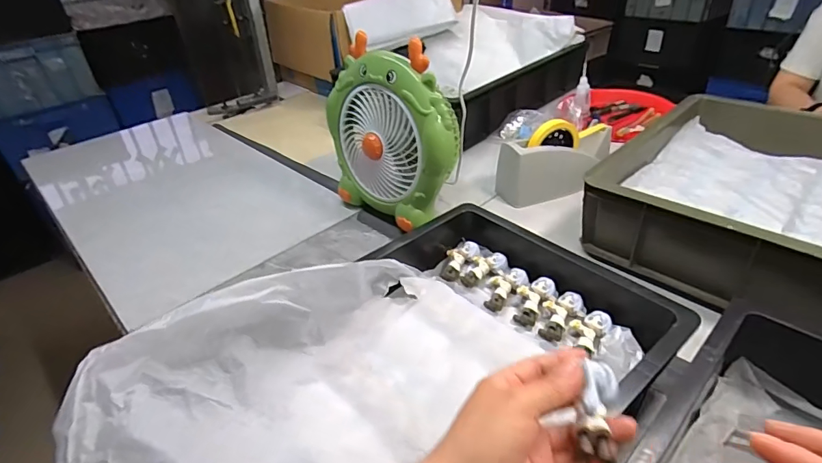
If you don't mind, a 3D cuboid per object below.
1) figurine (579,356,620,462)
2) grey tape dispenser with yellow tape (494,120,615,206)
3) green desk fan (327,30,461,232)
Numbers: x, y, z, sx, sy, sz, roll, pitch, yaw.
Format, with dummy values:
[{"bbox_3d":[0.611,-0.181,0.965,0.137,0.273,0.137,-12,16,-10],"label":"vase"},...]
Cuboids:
[{"bbox_3d":[0.117,0.106,0.278,0.022,0.031,0.058,8,37,18],"label":"figurine"},{"bbox_3d":[0.247,-0.118,0.755,0.188,0.111,0.069,-11,35,-8],"label":"grey tape dispenser with yellow tape"},{"bbox_3d":[-0.029,-0.135,0.688,0.226,0.259,0.088,25,44,36],"label":"green desk fan"}]

